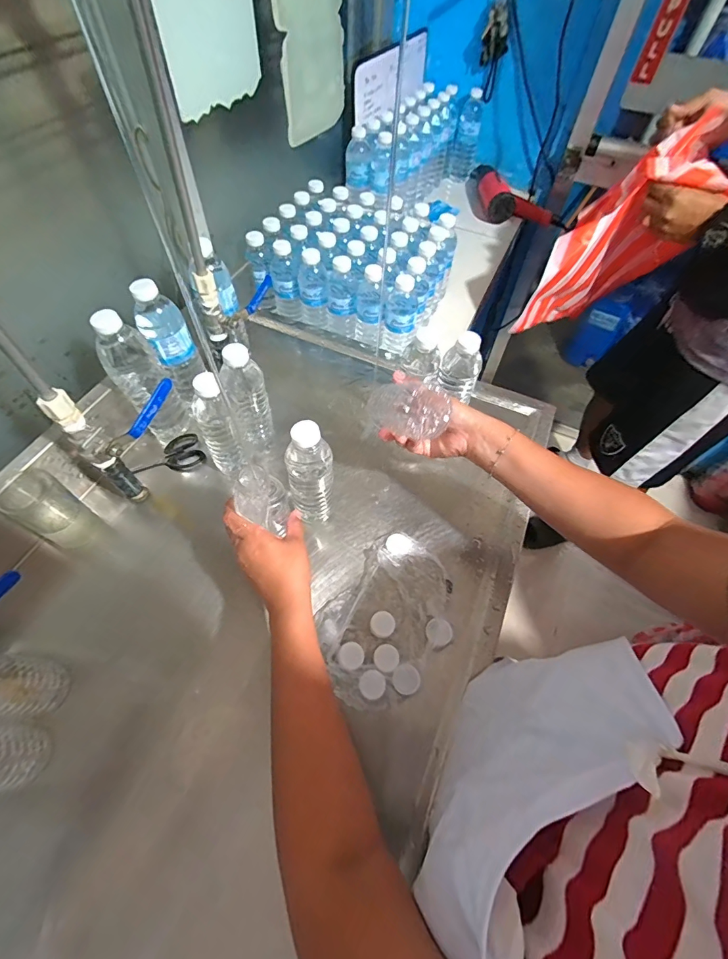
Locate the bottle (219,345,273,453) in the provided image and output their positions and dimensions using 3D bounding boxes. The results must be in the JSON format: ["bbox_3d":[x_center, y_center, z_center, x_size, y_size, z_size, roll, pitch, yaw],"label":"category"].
[{"bbox_3d":[-0.159,-0.101,0.569,0.051,0.179,0.051,-15,60,-12],"label":"bottle"}]

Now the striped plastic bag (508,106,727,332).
[{"bbox_3d":[0.476,-0.427,0.755,0.281,0.312,0.181,-34,65,-21],"label":"striped plastic bag"}]

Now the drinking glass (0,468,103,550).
[{"bbox_3d":[-0.394,0.040,0.506,0.061,0.108,0.060,1,58,-2],"label":"drinking glass"}]

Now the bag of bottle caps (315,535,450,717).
[{"bbox_3d":[0.031,0.170,0.505,0.139,0.015,0.203,32,62,16],"label":"bag of bottle caps"}]

